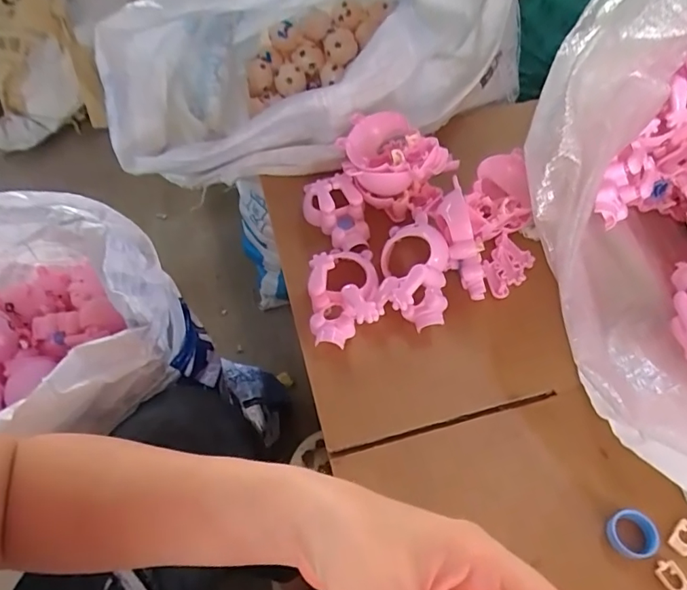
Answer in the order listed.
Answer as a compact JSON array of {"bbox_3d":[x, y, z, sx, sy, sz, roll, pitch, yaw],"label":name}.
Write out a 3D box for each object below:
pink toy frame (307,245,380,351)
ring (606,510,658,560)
[{"bbox_3d":[0.000,-0.005,0.412,0.058,0.040,0.097,-1,55,3],"label":"pink toy frame"},{"bbox_3d":[0.180,0.149,0.309,0.027,0.009,0.026,-2,55,2],"label":"ring"}]

